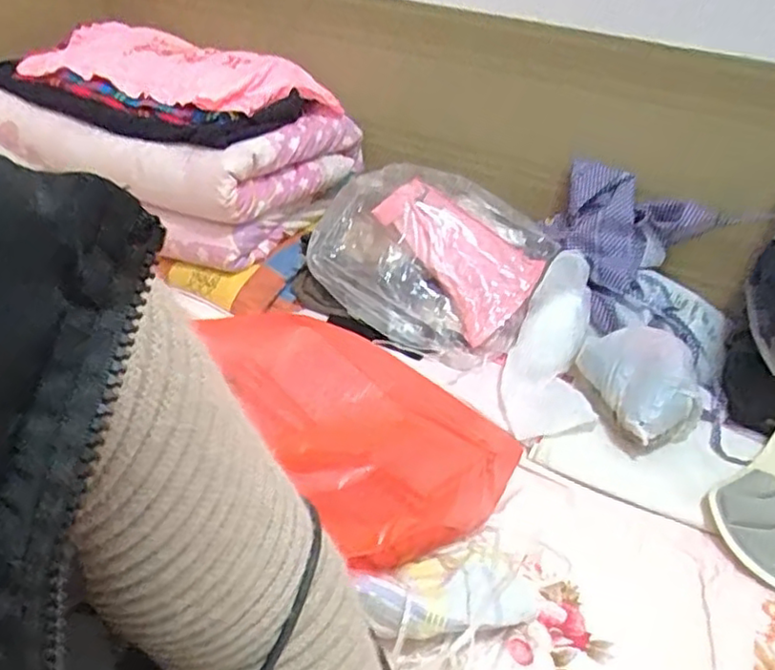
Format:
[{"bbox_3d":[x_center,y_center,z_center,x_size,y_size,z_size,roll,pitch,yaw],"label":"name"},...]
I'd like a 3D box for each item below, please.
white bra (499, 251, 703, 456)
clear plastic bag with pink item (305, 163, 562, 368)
[{"bbox_3d":[0.331,0.029,1.034,0.275,0.141,0.314,11,30,6],"label":"white bra"},{"bbox_3d":[0.064,-0.146,1.180,0.408,0.064,0.339,26,75,11],"label":"clear plastic bag with pink item"}]

